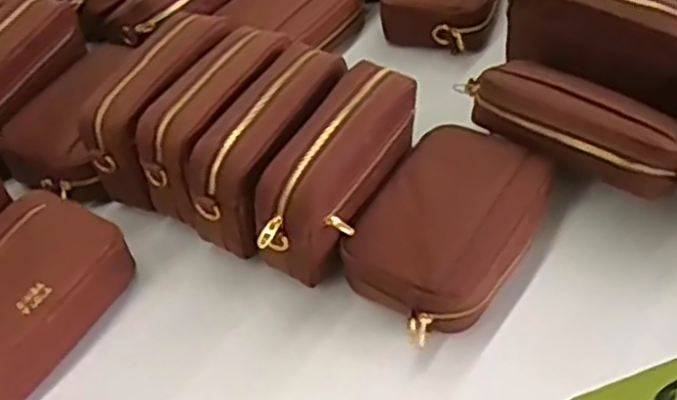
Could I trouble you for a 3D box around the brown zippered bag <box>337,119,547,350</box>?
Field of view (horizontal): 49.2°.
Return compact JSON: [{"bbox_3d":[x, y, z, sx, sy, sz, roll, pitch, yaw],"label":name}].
[{"bbox_3d":[0.093,0.017,0.628,0.124,0.051,0.190,22,54,24],"label":"brown zippered bag"}]

